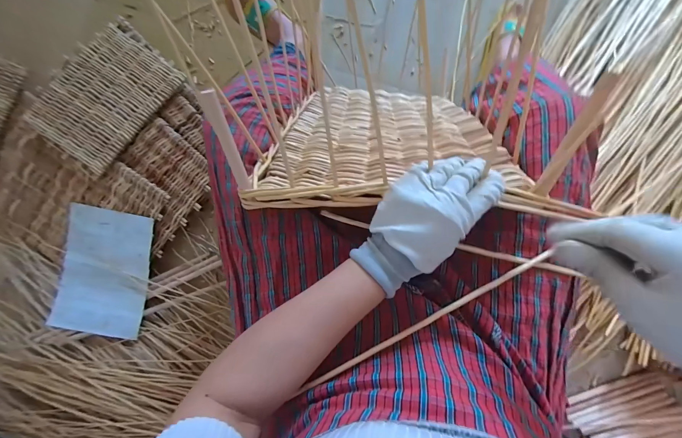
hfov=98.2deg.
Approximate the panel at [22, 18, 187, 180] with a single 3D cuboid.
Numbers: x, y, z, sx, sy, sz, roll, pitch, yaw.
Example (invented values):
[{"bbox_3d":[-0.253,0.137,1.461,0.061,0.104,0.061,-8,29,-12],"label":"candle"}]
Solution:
[{"bbox_3d":[-0.584,-0.307,0.729,0.264,0.027,0.335,40,83,2],"label":"panel"}]

